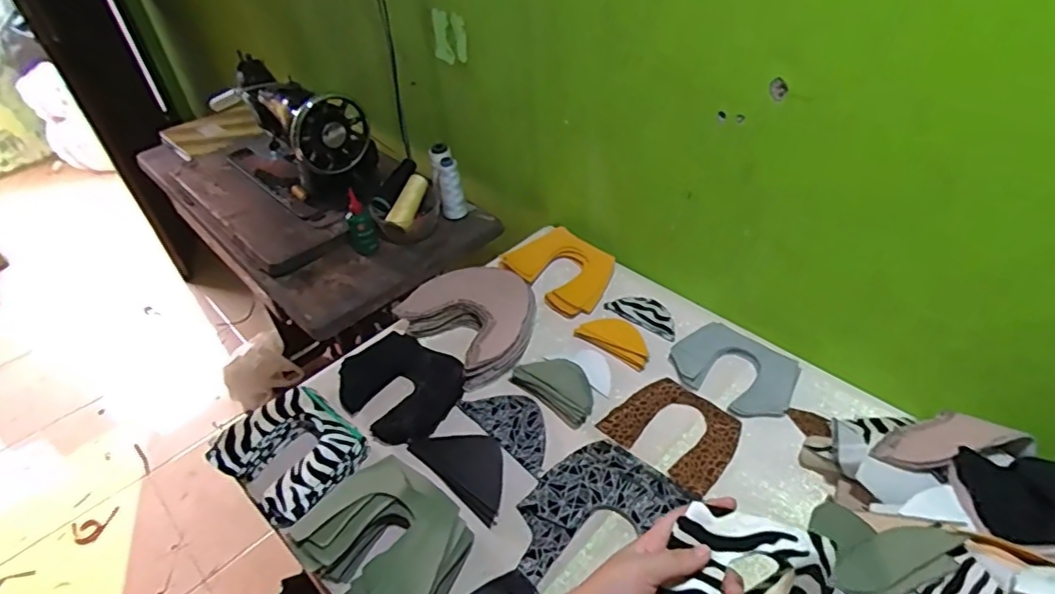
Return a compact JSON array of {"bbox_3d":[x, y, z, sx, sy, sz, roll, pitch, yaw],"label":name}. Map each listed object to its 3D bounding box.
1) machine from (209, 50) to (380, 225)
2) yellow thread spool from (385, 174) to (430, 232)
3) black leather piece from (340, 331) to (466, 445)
[{"bbox_3d":[-0.459,-0.312,1.152,0.424,0.229,0.163,30,52,33],"label":"machine"},{"bbox_3d":[-0.209,-0.169,1.043,0.035,0.034,0.115,12,62,18],"label":"yellow thread spool"},{"bbox_3d":[-0.170,0.115,0.796,0.167,0.026,0.138,30,52,33],"label":"black leather piece"}]

